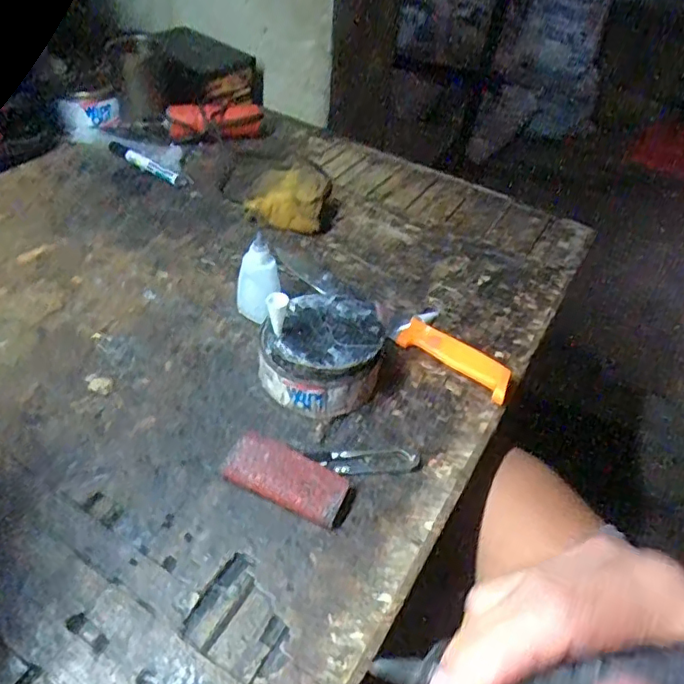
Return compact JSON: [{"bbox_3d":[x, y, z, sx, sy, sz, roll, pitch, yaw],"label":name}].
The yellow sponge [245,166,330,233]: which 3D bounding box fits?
[{"bbox_3d":[-0.061,-0.166,0.667,0.090,0.049,0.070,13,44,7],"label":"yellow sponge"}]

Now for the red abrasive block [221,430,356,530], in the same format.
[{"bbox_3d":[-0.039,0.101,0.422,0.094,0.018,0.039,20,45,14],"label":"red abrasive block"}]

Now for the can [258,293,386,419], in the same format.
[{"bbox_3d":[-0.011,0.008,0.484,0.089,0.064,0.095,3,44,-3],"label":"can"}]

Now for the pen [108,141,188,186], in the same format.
[{"bbox_3d":[-0.246,-0.223,0.717,0.121,0.015,0.020,27,48,20],"label":"pen"}]

